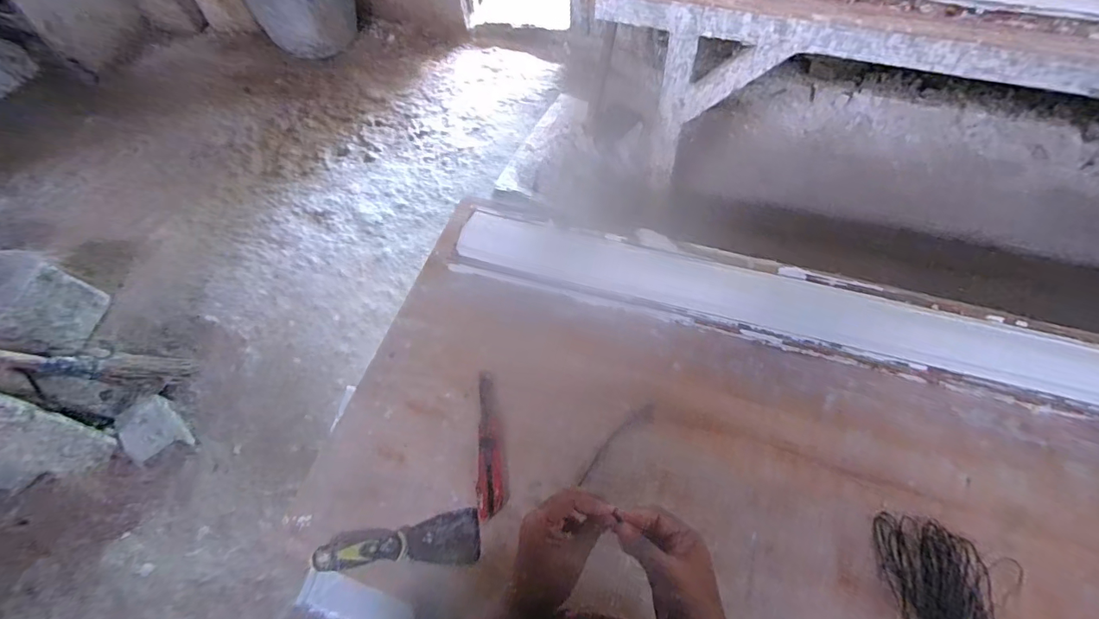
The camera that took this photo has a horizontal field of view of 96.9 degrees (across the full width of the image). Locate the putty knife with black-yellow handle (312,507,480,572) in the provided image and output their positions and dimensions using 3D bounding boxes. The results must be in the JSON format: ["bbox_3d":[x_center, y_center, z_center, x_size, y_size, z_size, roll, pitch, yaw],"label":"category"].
[{"bbox_3d":[-0.178,0.281,0.579,0.186,0.026,0.057,-9,60,-2],"label":"putty knife with black-yellow handle"}]

